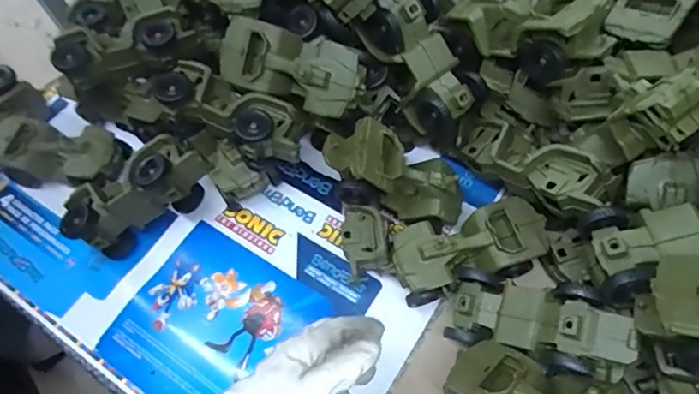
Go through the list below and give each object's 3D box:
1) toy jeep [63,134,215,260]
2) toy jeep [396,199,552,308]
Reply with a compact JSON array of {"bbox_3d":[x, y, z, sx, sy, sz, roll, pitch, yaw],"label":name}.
[{"bbox_3d":[-0.263,-0.009,0.639,0.184,0.093,0.077,-35,64,7],"label":"toy jeep"},{"bbox_3d":[0.138,0.059,0.587,0.170,0.057,0.080,-16,62,-5],"label":"toy jeep"}]

